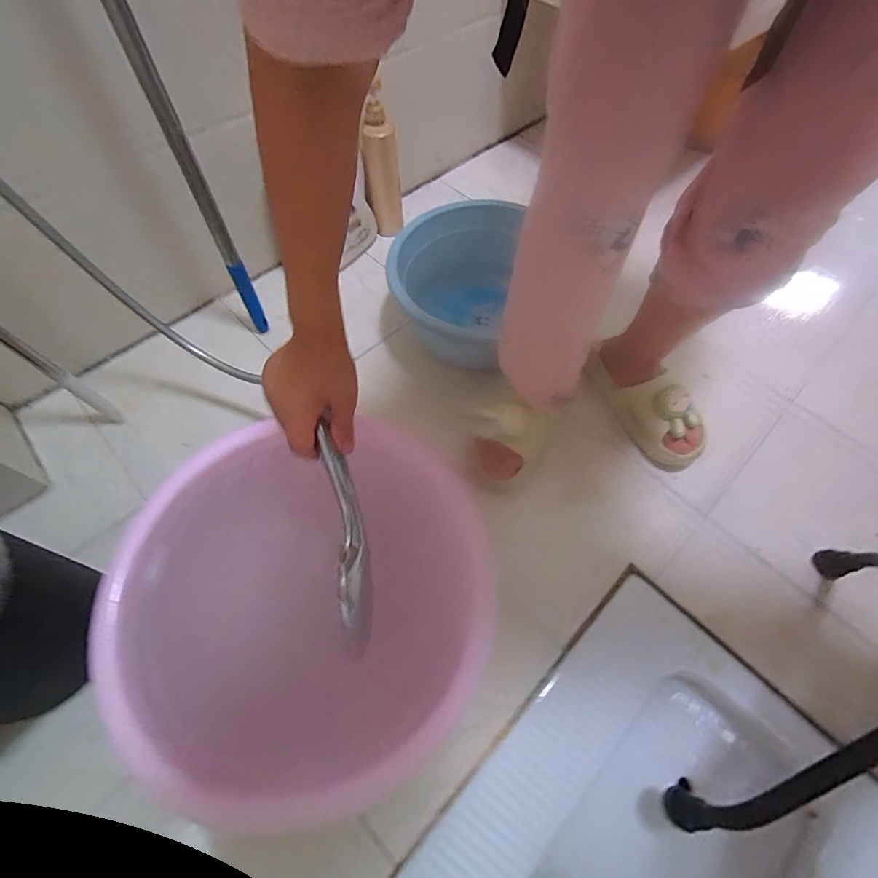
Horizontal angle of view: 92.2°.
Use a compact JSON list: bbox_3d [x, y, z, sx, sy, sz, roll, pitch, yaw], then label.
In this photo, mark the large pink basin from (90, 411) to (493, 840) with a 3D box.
[{"bbox_3d":[-0.131,0.175,0.508,0.383,0.176,0.394,0,61,0],"label":"large pink basin"}]

